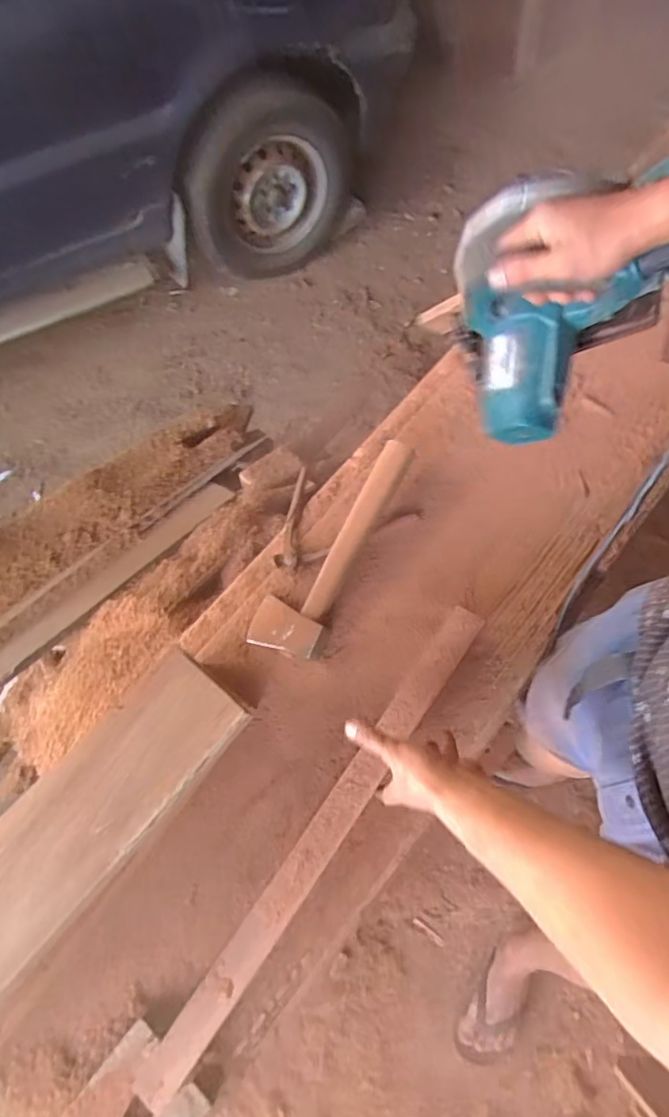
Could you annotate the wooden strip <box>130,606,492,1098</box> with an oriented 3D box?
[{"bbox_3d":[-0.003,0.288,0.588,0.043,0.020,0.570,33,75,18],"label":"wooden strip"}]

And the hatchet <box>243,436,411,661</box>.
[{"bbox_3d":[0.011,-0.013,0.791,0.112,0.055,0.354,31,81,18],"label":"hatchet"}]

